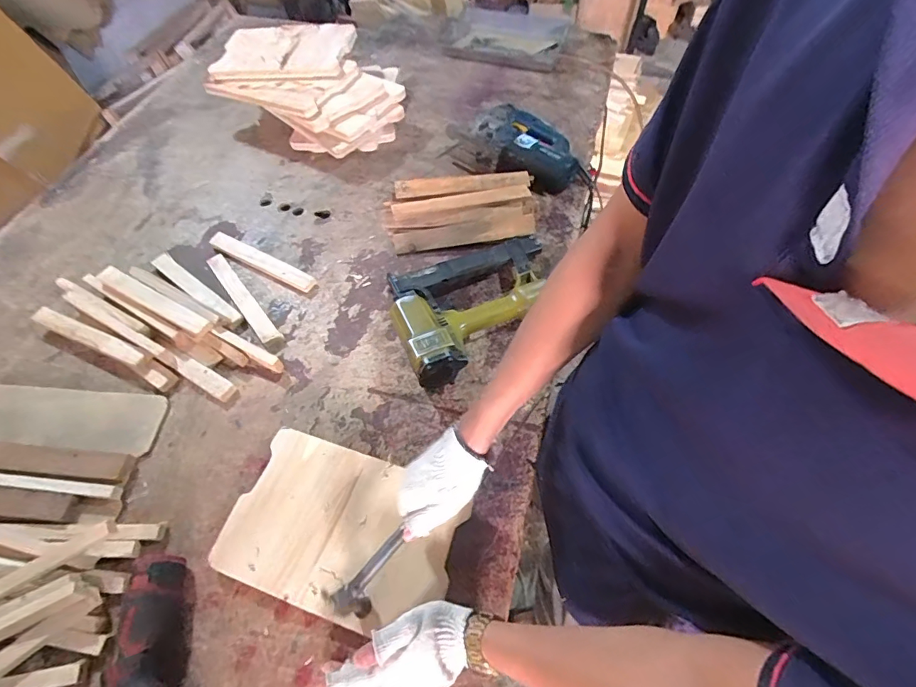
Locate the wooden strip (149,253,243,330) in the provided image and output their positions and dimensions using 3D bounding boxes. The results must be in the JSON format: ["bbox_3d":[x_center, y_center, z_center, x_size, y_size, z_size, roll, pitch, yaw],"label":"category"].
[{"bbox_3d":[-0.457,-0.097,0.799,0.247,0.021,0.032,34,65,21],"label":"wooden strip"}]

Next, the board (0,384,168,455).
[{"bbox_3d":[-0.575,0.106,0.679,0.276,0.015,0.097,4,52,3],"label":"board"}]

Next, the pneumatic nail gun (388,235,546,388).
[{"bbox_3d":[0.034,-0.069,0.732,0.276,0.083,0.240,-17,59,-9],"label":"pneumatic nail gun"}]

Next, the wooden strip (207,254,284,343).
[{"bbox_3d":[-0.372,-0.079,0.795,0.032,0.018,0.231,-35,63,-19],"label":"wooden strip"}]

